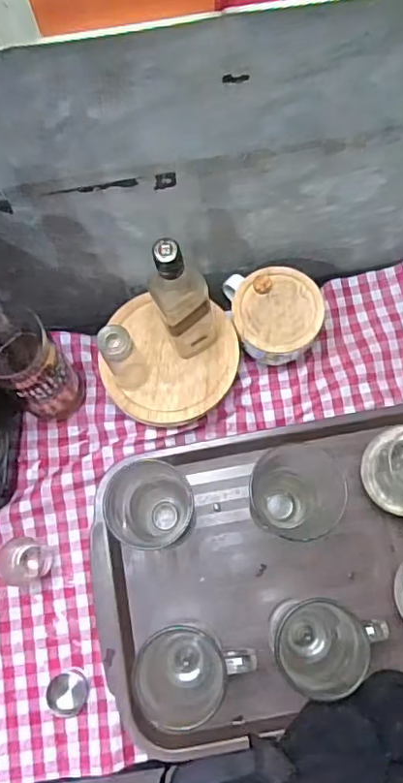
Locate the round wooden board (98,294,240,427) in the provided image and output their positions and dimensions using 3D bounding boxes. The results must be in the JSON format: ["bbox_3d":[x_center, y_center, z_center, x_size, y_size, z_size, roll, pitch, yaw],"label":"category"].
[{"bbox_3d":[-0.036,-0.034,0.616,0.147,0.025,0.137,0,73,1],"label":"round wooden board"}]

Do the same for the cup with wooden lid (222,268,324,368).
[{"bbox_3d":[0.083,-0.084,0.631,0.097,0.063,0.097,0,73,1],"label":"cup with wooden lid"}]

